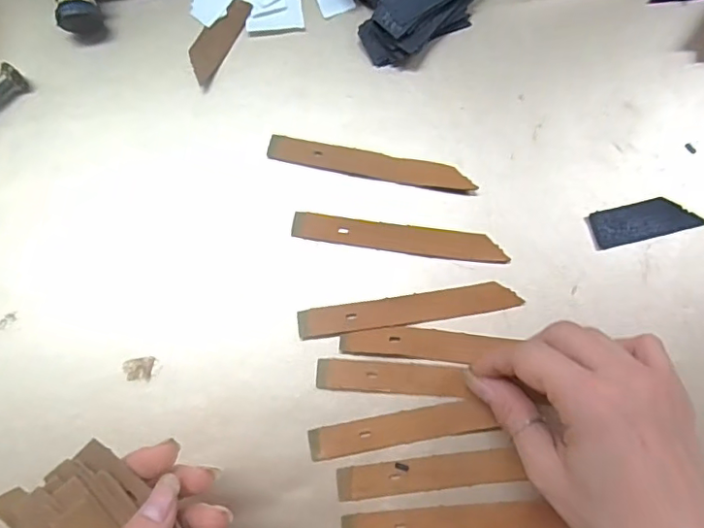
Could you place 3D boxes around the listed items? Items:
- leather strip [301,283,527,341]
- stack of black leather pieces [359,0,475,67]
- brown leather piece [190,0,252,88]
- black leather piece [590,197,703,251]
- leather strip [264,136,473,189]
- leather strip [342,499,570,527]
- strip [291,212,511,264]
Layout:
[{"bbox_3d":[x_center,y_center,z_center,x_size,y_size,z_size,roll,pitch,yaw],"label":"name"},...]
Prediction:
[{"bbox_3d":[0.032,0.026,0.311,0.123,0.004,0.017,-8,76,-2],"label":"leather strip"},{"bbox_3d":[0.045,-0.160,0.347,0.082,0.029,0.041,-37,79,-8],"label":"stack of black leather pieces"},{"bbox_3d":[-0.087,-0.146,0.354,0.022,0.004,0.062,27,78,7],"label":"brown leather piece"},{"bbox_3d":[0.174,-0.027,0.324,0.063,0.004,0.022,-14,76,-3],"label":"black leather piece"},{"bbox_3d":[0.011,-0.061,0.333,0.123,0.004,0.017,11,76,3],"label":"leather strip"},{"bbox_3d":[0.050,0.133,0.281,0.109,0.010,0.017,-5,76,-1],"label":"leather strip"},{"bbox_3d":[0.027,-0.016,0.321,0.123,0.004,0.017,7,76,2],"label":"strip"}]

